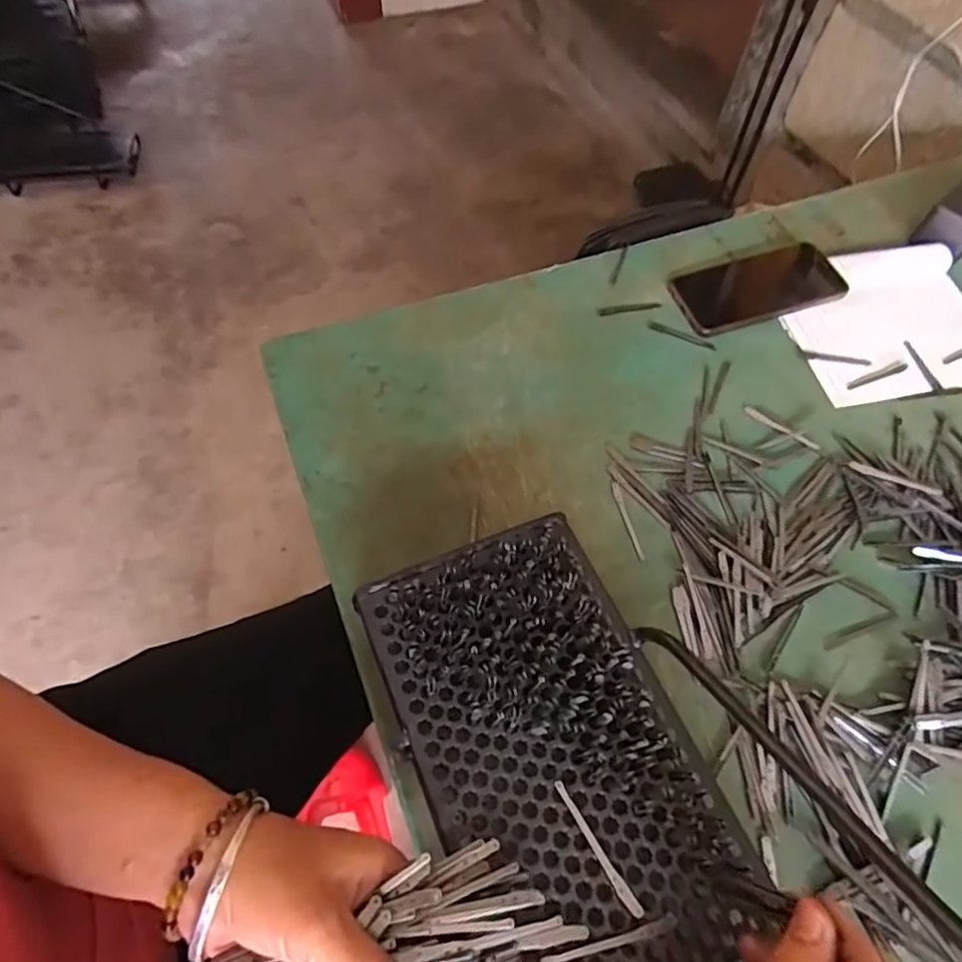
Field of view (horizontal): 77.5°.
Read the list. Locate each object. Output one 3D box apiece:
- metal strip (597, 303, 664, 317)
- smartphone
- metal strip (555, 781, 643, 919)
[{"bbox_3d":[0.145,-0.169,0.585,0.063,0.004,0.009,-9,61,-7],"label":"metal strip"},{"bbox_3d":[0.271,-0.192,0.592,0.159,0.016,0.081,-17,62,-11],"label":"smartphone"},{"bbox_3d":[0.058,0.183,0.301,0.006,0.005,0.066,-28,65,-16],"label":"metal strip"}]

